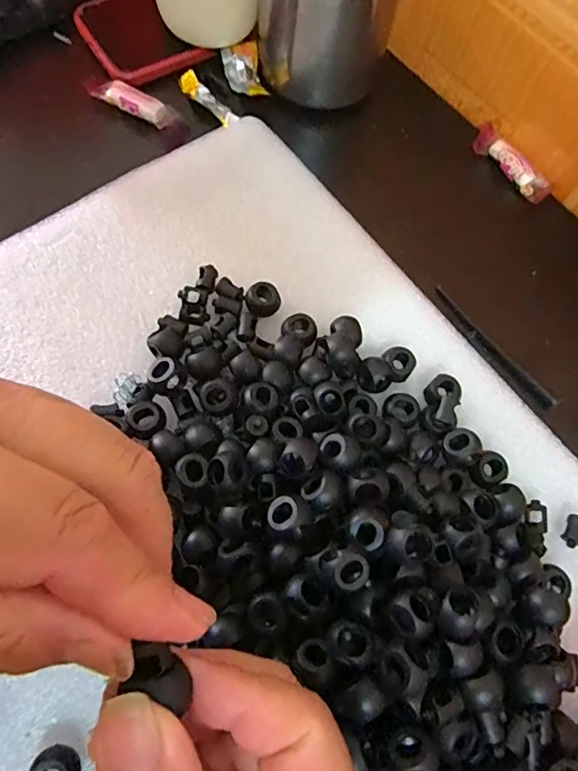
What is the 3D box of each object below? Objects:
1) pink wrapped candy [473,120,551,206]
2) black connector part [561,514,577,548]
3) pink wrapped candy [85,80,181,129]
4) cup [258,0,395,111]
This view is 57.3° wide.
[{"bbox_3d":[0.138,-0.138,0.331,0.013,0.010,0.060,-32,76,-15],"label":"pink wrapped candy"},{"bbox_3d":[0.134,0.069,0.248,0.010,0.007,0.014,26,70,4],"label":"black connector part"},{"bbox_3d":[-0.095,-0.172,0.319,0.053,0.009,0.015,22,70,3],"label":"pink wrapped candy"},{"bbox_3d":[0.022,-0.227,0.310,0.080,0.069,0.071,-3,71,-6],"label":"cup"}]

